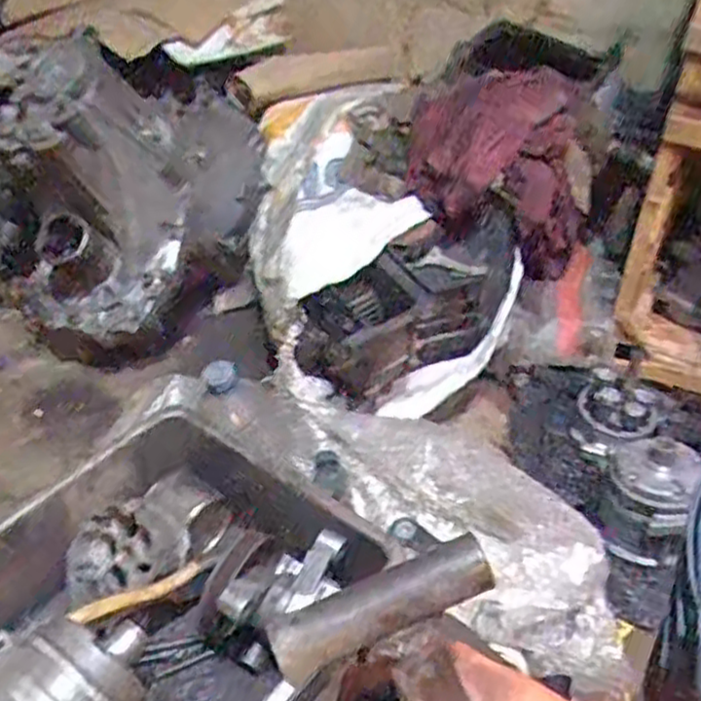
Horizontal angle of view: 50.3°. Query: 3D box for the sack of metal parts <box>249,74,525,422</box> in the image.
[{"bbox_3d":[0.035,-0.163,1.209,0.369,0.346,0.433,-8,39,-11],"label":"sack of metal parts"}]

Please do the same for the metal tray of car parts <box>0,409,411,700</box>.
[{"bbox_3d":[-0.191,0.262,0.639,0.292,0.149,0.385,25,45,28],"label":"metal tray of car parts"}]

